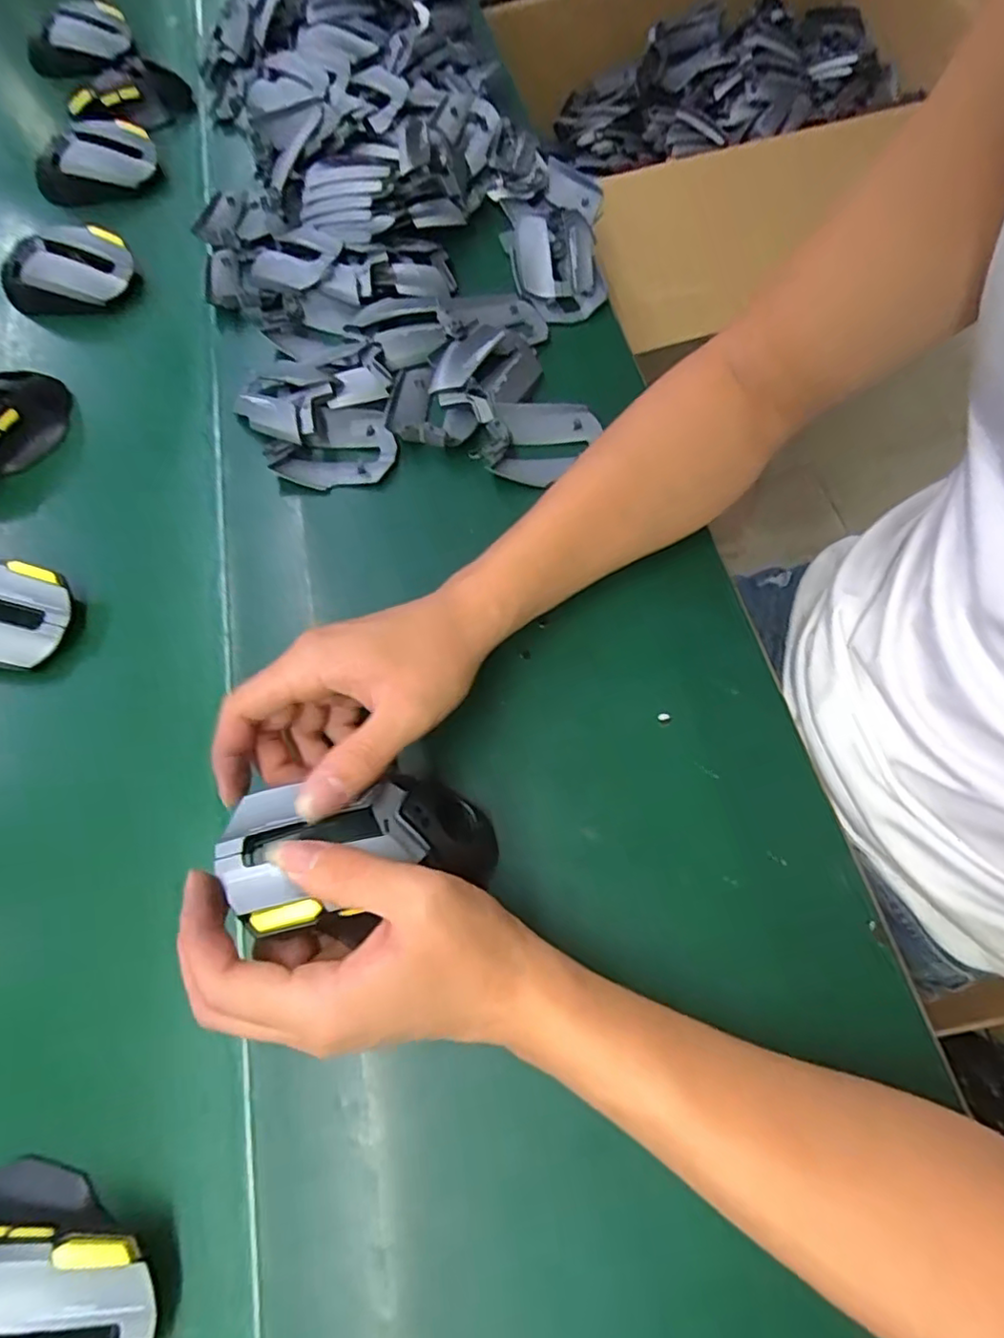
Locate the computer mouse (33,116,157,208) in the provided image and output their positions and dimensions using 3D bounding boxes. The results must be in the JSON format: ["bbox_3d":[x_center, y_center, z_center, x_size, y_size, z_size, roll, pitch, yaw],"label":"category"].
[{"bbox_3d":[-0.371,-0.460,0.565,0.106,0.048,0.059,-14,66,-1],"label":"computer mouse"}]

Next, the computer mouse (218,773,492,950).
[{"bbox_3d":[-0.055,0.078,0.270,0.124,0.033,0.064,-2,65,-30],"label":"computer mouse"}]

